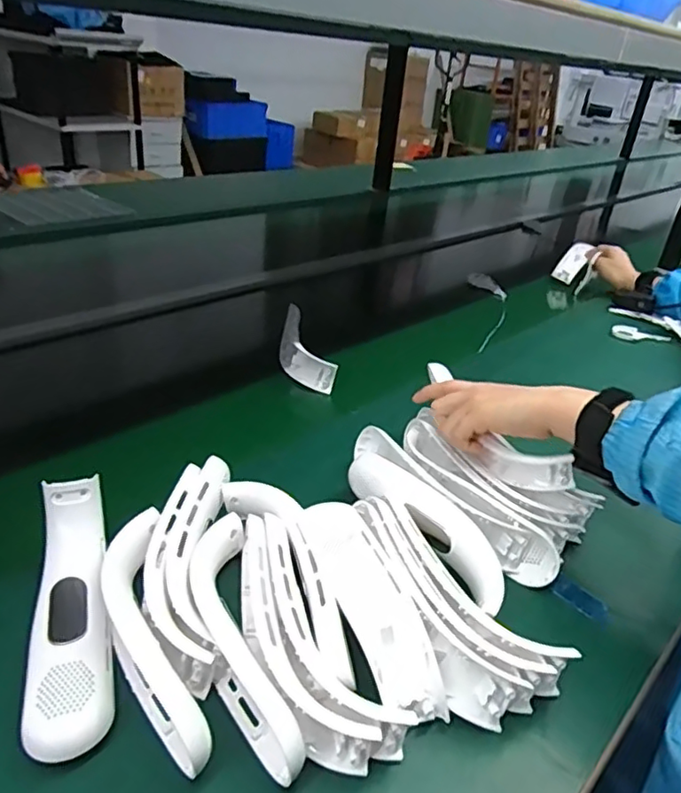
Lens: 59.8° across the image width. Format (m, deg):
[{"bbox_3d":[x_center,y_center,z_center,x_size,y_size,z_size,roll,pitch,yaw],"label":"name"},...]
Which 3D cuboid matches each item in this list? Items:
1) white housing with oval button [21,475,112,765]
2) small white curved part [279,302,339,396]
[{"bbox_3d":[-0.186,0.139,0.406,0.053,0.045,0.196,-6,33,-20],"label":"white housing with oval button"},{"bbox_3d":[-0.057,-0.067,0.815,0.050,0.048,0.159,-8,34,-23],"label":"small white curved part"}]

